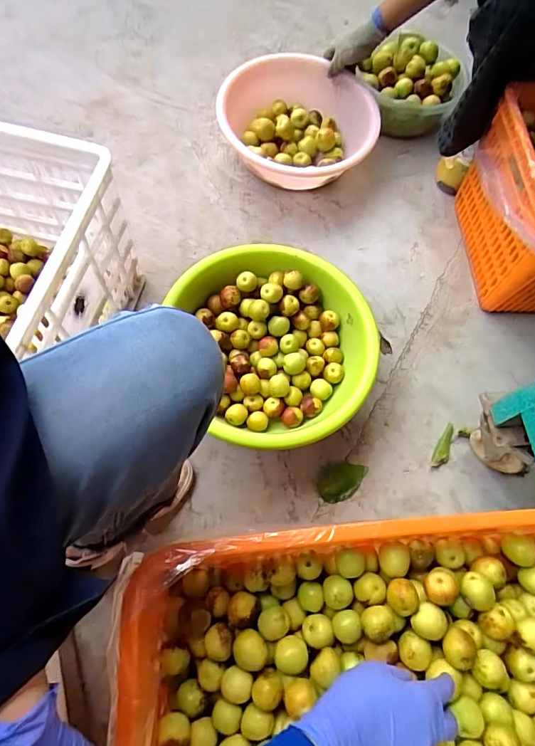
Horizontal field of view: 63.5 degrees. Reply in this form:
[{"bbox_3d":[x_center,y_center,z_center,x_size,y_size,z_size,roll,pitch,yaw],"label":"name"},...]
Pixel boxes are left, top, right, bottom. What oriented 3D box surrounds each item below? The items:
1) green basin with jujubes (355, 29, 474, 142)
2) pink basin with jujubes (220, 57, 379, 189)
[{"bbox_3d":[0.371,-0.759,1.120,0.255,0.146,0.287,12,67,5],"label":"green basin with jujubes"},{"bbox_3d":[0.062,-0.594,1.017,0.341,0.125,0.394,-9,67,-3],"label":"pink basin with jujubes"}]

